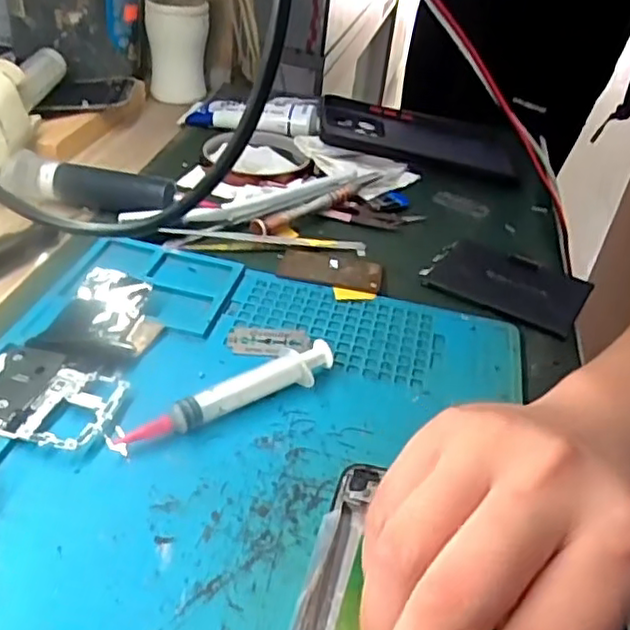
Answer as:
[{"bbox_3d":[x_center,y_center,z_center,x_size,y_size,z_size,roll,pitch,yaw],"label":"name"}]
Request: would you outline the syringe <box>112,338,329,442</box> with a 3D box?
[{"bbox_3d":[-0.036,0.034,0.298,0.101,0.014,0.018,-15,42,-28],"label":"syringe"}]

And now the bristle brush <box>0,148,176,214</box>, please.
[{"bbox_3d":[-0.148,-0.084,0.430,0.115,0.023,0.021,14,37,9],"label":"bristle brush"}]

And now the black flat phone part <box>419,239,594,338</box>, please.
[{"bbox_3d":[0.116,-0.021,0.404,0.091,0.008,0.063,25,40,22],"label":"black flat phone part"}]

